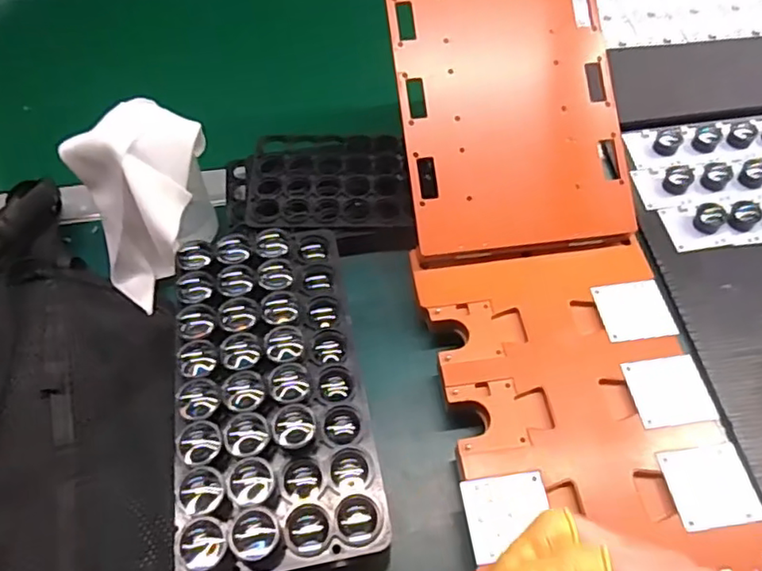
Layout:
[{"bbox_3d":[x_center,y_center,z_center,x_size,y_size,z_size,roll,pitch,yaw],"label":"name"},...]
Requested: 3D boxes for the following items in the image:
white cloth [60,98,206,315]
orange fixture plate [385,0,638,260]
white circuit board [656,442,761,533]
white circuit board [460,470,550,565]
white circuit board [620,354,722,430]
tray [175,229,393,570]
[{"bbox_3d":[-0.164,-0.066,0.423,0.096,0.095,0.109,-22,60,-12],"label":"white cloth"},{"bbox_3d":[0.093,-0.142,0.440,0.159,0.009,0.235,-7,84,-4],"label":"orange fixture plate"},{"bbox_3d":[0.192,0.116,0.345,0.048,0.004,0.045,-7,56,-3],"label":"white circuit board"},{"bbox_3d":[0.072,0.130,0.336,0.048,0.004,0.043,-8,58,-4],"label":"white circuit board"},{"bbox_3d":[0.184,0.067,0.378,0.047,0.005,0.044,-8,58,-3],"label":"white circuit board"},{"bbox_3d":[-0.058,0.055,0.318,0.096,0.023,0.197,-9,58,-4],"label":"tray"}]

